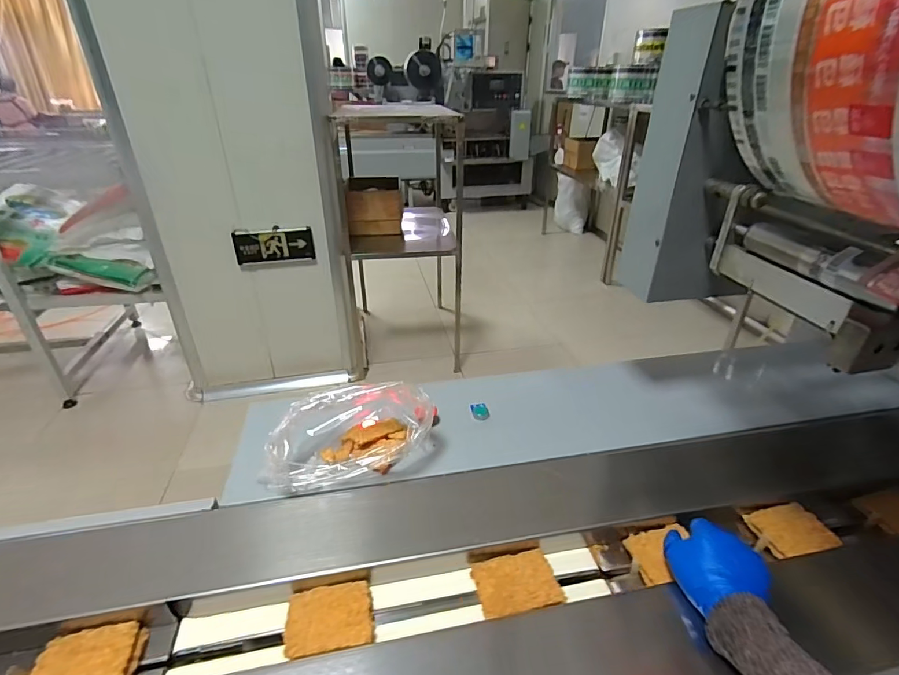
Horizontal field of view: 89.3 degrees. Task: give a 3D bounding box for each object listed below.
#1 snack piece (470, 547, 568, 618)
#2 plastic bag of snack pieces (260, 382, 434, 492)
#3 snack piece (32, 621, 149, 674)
[{"bbox_3d":[0.079,0.286,0.537,0.093,0.011,0.069,-9,34,-10],"label":"snack piece"},{"bbox_3d":[-0.151,0.148,0.705,0.240,0.111,0.141,-9,32,-17],"label":"plastic bag of snack pieces"},{"bbox_3d":[-0.368,0.332,0.462,0.090,0.018,0.070,-4,31,-9],"label":"snack piece"}]

